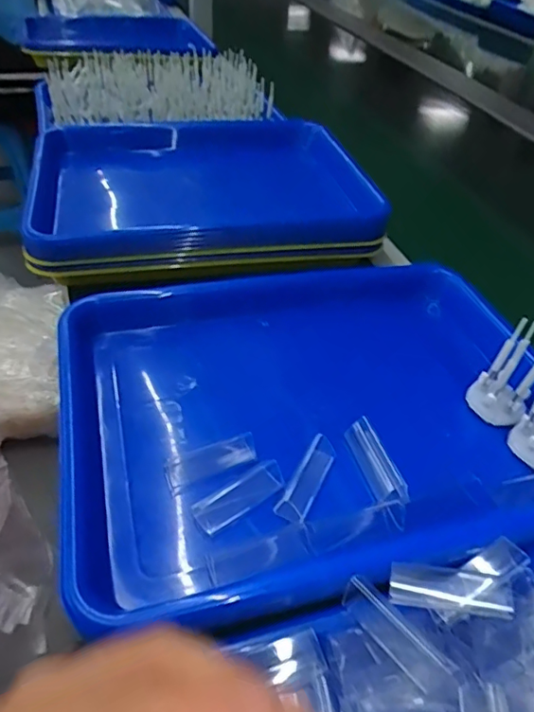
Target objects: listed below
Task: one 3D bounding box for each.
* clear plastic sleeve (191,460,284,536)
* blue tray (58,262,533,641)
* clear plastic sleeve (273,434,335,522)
[{"bbox_3d":[-0.015,0.081,0.311,0.056,0.018,0.017,-28,52,-31],"label":"clear plastic sleeve"},{"bbox_3d":[0.038,0.044,0.380,0.348,0.078,0.251,-8,44,-15],"label":"blue tray"},{"bbox_3d":[0.026,0.073,0.324,0.016,0.016,0.055,23,45,18],"label":"clear plastic sleeve"}]

